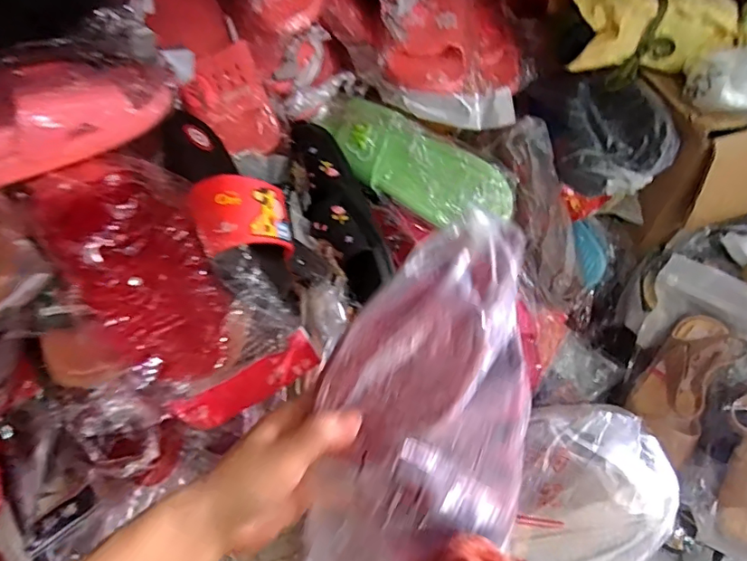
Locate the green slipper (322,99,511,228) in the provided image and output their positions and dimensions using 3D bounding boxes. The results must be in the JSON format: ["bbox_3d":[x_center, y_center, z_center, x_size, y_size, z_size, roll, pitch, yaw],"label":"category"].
[{"bbox_3d":[0.061,-0.151,0.703,0.264,0.092,0.070,32,20,11],"label":"green slipper"}]

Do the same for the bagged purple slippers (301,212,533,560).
[{"bbox_3d":[0.045,0.070,0.376,0.133,0.065,0.279,9,57,9],"label":"bagged purple slippers"}]

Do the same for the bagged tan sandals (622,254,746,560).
[{"bbox_3d":[0.450,0.163,0.672,0.282,0.080,0.313,27,88,26],"label":"bagged tan sandals"}]

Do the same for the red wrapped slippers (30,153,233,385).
[{"bbox_3d":[-0.194,-0.017,0.441,0.120,0.055,0.233,-33,74,-18],"label":"red wrapped slippers"}]

